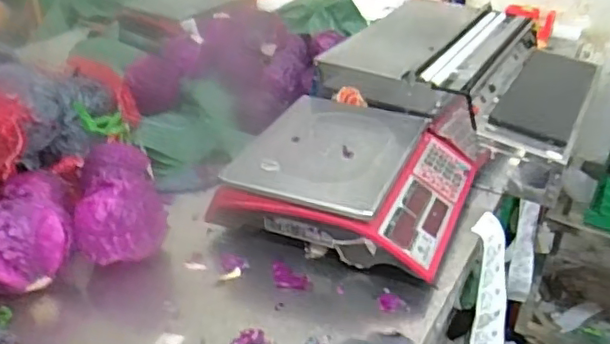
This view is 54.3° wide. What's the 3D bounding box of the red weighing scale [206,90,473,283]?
[{"bbox_3d":[0.078,0.008,0.890,0.304,0.111,0.310,14,33,21],"label":"red weighing scale"}]

